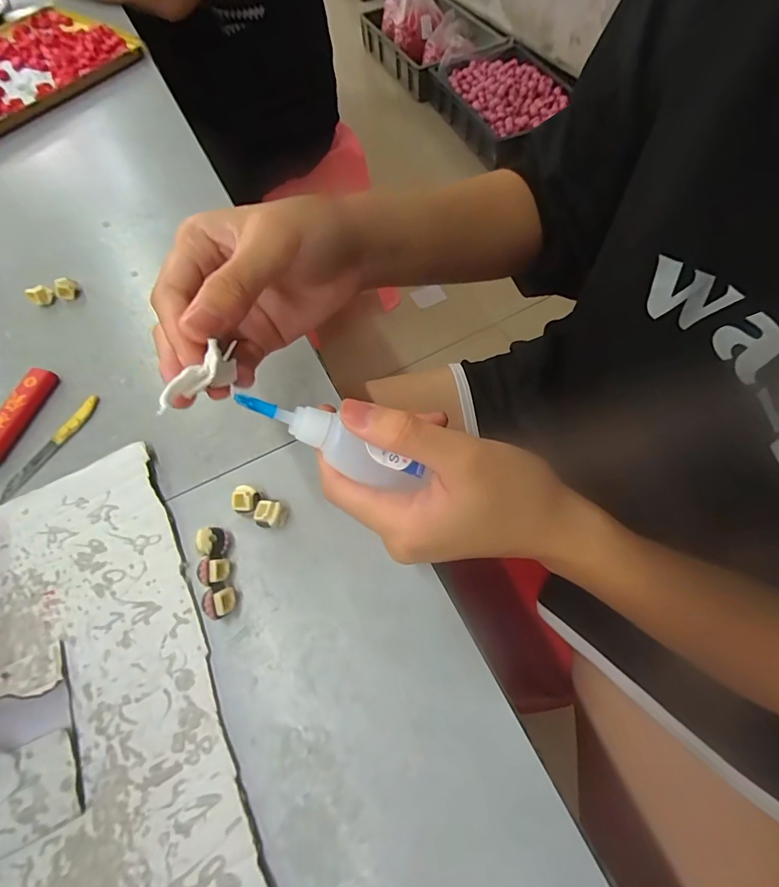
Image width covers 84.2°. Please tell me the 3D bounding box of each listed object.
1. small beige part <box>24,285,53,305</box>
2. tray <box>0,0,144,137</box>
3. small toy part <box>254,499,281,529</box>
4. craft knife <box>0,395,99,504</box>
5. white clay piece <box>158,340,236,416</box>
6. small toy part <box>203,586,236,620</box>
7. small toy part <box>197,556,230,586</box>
[{"bbox_3d":[-0.266,-0.113,0.329,0.015,0.014,0.010,-30,66,-14],"label":"small beige part"},{"bbox_3d":[-0.438,-0.435,0.495,0.214,0.015,0.252,32,70,17],"label":"tray"},{"bbox_3d":[-0.067,0.040,0.239,0.014,0.012,0.015,5,63,3],"label":"small toy part"},{"bbox_3d":[-0.213,0.002,0.272,0.010,0.006,0.080,26,66,13],"label":"craft knife"},{"bbox_3d":[-0.074,-0.026,0.167,0.007,0.019,0.037,35,58,17],"label":"white clay piece"},{"bbox_3d":[-0.085,0.081,0.219,0.014,0.015,0.014,-18,64,-8],"label":"small toy part"},{"bbox_3d":[-0.091,0.067,0.226,0.013,0.013,0.014,-5,63,-2],"label":"small toy part"}]

